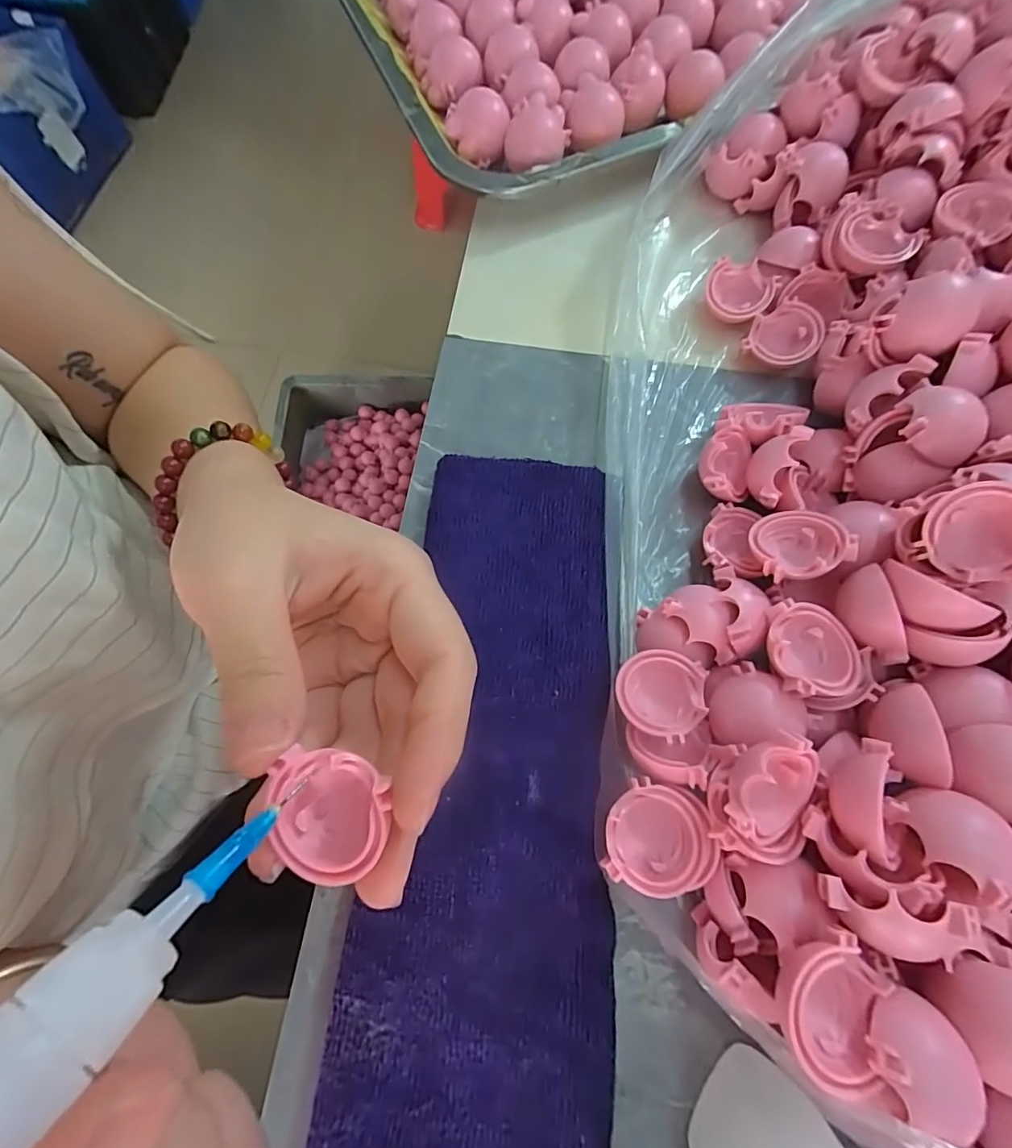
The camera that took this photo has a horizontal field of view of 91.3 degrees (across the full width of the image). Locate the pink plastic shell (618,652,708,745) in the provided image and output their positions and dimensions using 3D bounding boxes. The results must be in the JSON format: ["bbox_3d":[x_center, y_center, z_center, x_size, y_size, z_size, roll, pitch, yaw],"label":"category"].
[{"bbox_3d":[0.053,0.040,0.169,0.028,0.014,0.029,0,72,1],"label":"pink plastic shell"}]

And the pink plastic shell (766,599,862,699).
[{"bbox_3d":[0.099,0.025,0.159,0.031,0.014,0.029,7,72,3],"label":"pink plastic shell"}]

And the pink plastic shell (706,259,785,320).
[{"bbox_3d":[0.108,-0.130,0.230,0.030,0.013,0.026,15,74,5],"label":"pink plastic shell"}]

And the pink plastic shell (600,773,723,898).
[{"bbox_3d":[0.047,0.081,0.154,0.031,0.012,0.029,13,73,5],"label":"pink plastic shell"}]

